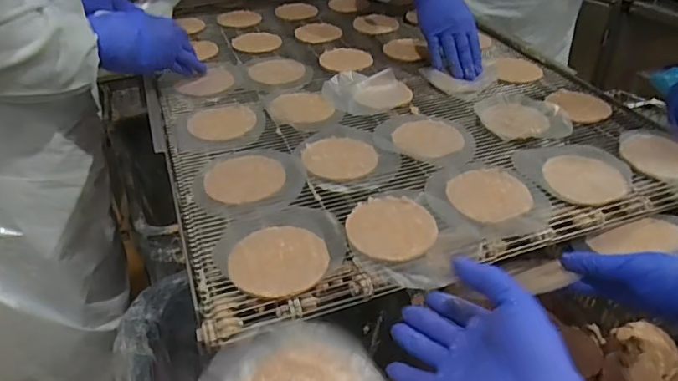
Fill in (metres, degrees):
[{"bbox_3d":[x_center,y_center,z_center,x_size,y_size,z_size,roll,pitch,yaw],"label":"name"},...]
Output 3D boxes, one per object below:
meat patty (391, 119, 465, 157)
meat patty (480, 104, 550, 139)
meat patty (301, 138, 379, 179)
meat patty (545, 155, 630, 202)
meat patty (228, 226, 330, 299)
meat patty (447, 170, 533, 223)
[{"bbox_3d":[0.112,-0.066,0.607,0.084,0.016,0.069,4,33,9],"label":"meat patty"},{"bbox_3d":[0.229,-0.091,0.634,0.080,0.013,0.079,9,35,18],"label":"meat patty"},{"bbox_3d":[0.000,-0.041,0.567,0.084,0.008,0.077,-8,33,-9],"label":"meat patty"},{"bbox_3d":[0.270,-0.012,0.533,0.084,0.018,0.067,9,35,18],"label":"meat patty"},{"bbox_3d":[-0.054,0.060,0.433,0.085,0.007,0.083,-2,33,1],"label":"meat patty"},{"bbox_3d":[0.157,0.004,0.510,0.084,0.011,0.075,-15,35,-18],"label":"meat patty"}]

